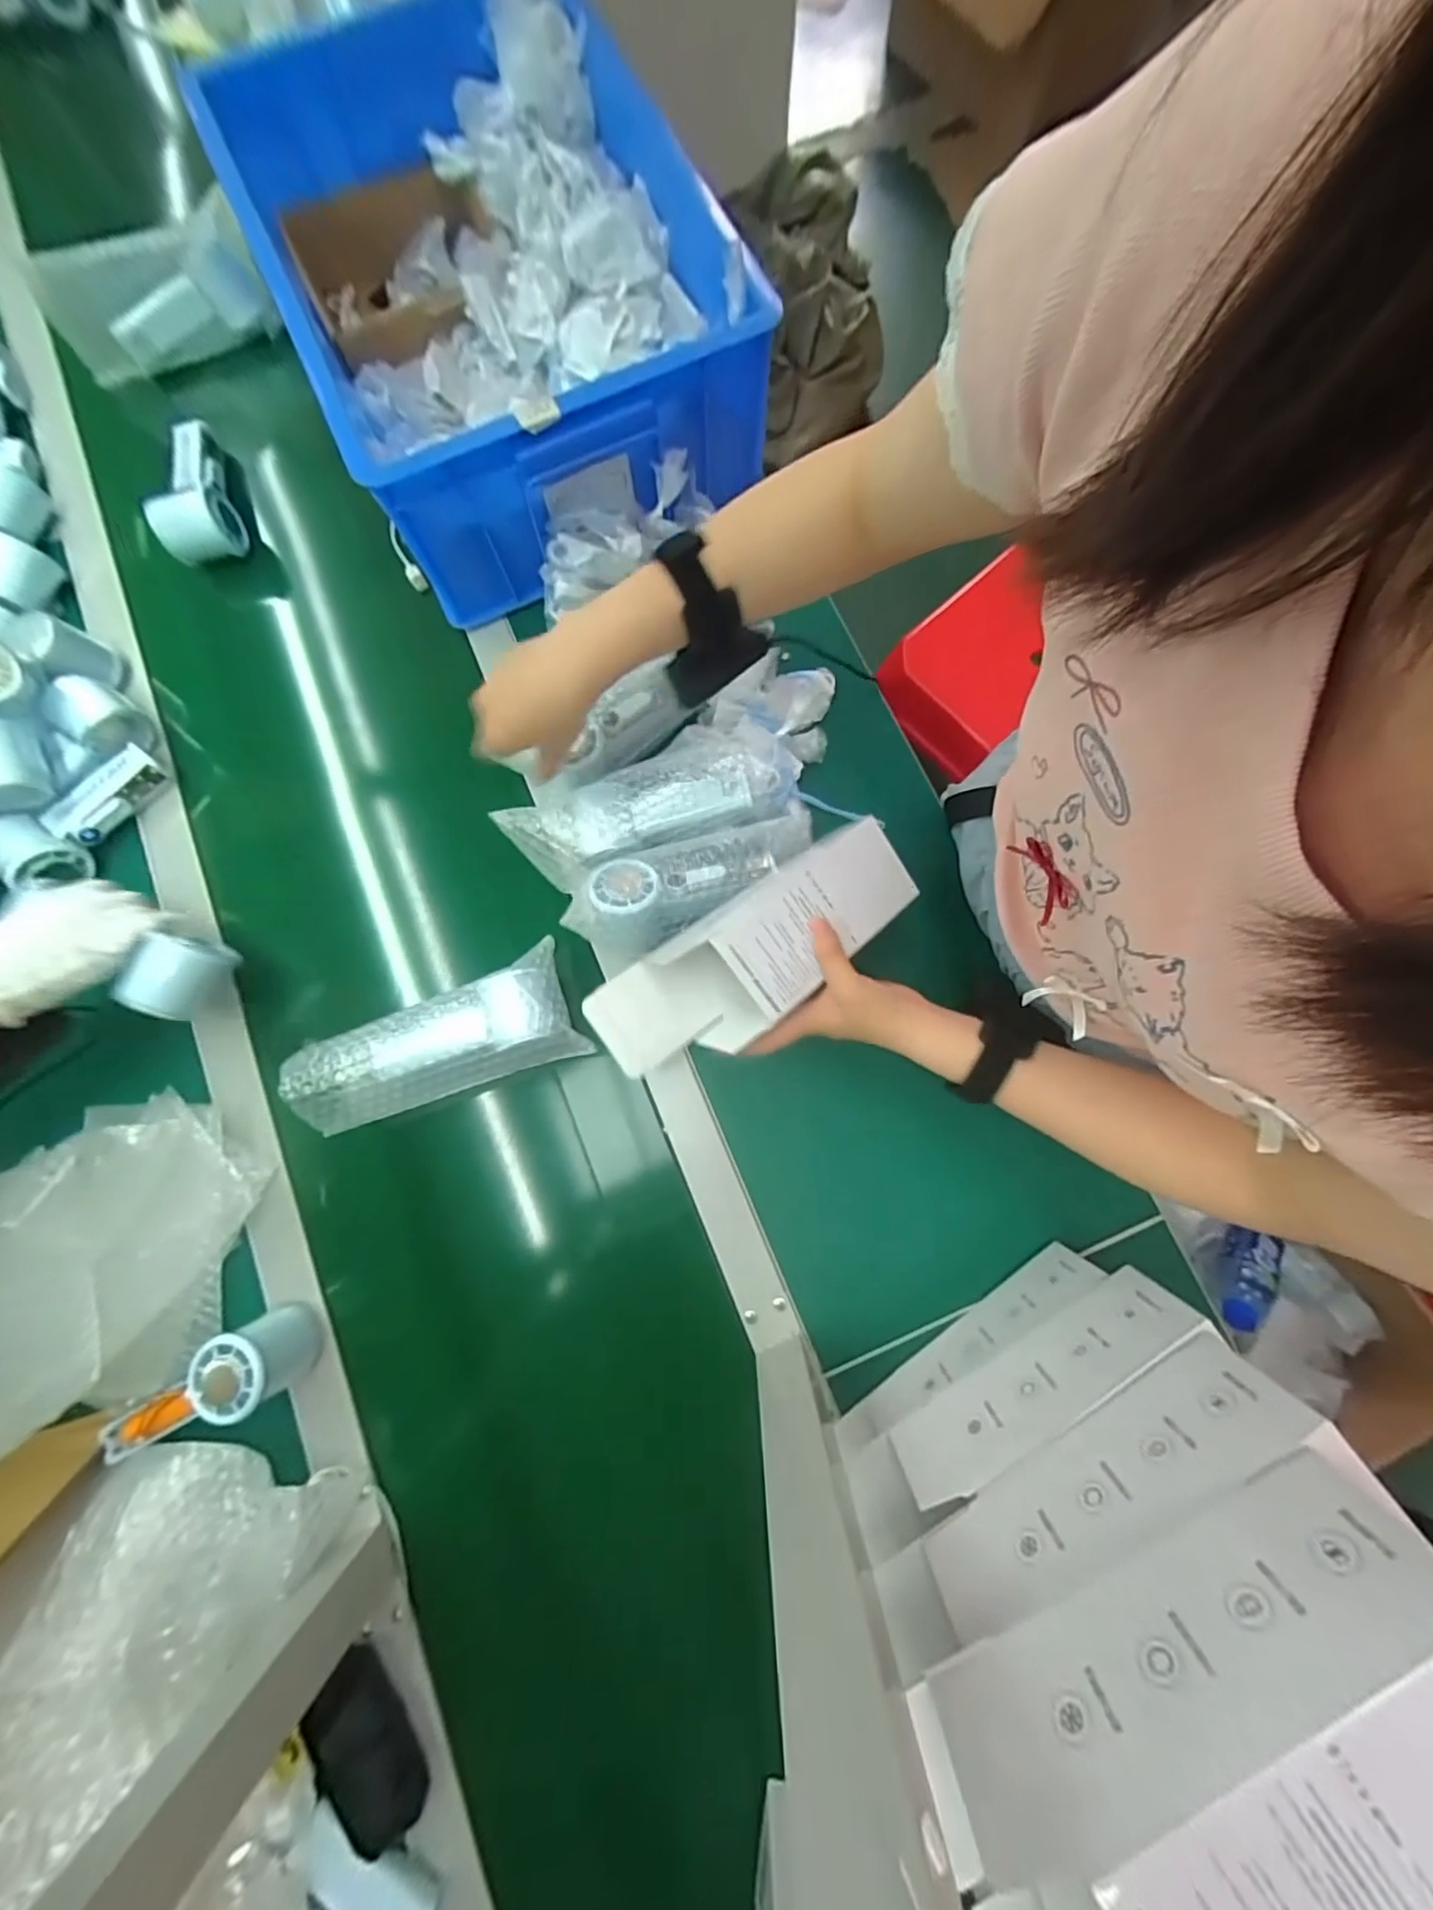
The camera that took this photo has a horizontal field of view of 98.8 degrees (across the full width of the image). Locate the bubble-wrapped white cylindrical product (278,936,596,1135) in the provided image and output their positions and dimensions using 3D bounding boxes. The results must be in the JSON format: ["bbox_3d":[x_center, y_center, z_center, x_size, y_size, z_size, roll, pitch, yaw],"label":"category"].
[{"bbox_3d":[-0.217,0.070,0.478,0.203,0.048,0.089,-23,80,-3],"label":"bubble-wrapped white cylindrical product"}]

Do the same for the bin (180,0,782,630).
[{"bbox_3d":[-0.202,-0.602,0.557,0.341,0.151,0.471,-25,81,-3],"label":"bin"}]

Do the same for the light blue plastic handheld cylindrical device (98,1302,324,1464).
[{"bbox_3d":[-0.389,0.324,0.460,0.149,0.061,0.056,-25,81,-4],"label":"light blue plastic handheld cylindrical device"}]

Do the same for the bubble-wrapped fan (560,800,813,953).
[{"bbox_3d":[-0.014,-0.065,0.491,0.204,0.053,0.081,-19,80,-2],"label":"bubble-wrapped fan"}]

